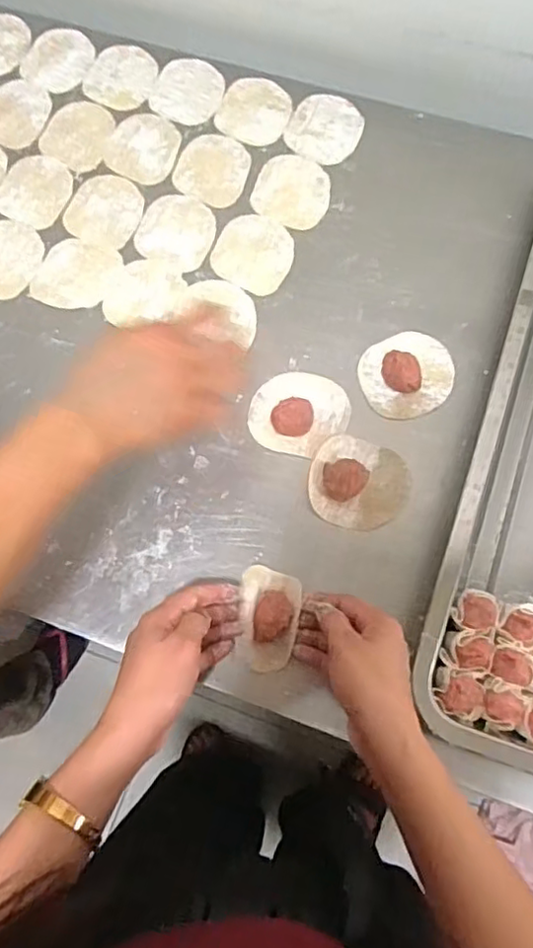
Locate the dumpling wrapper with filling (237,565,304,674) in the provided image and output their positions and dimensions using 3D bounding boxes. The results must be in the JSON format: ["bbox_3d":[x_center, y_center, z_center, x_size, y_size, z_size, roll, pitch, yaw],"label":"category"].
[{"bbox_3d":[0.002,0.109,0.474,0.044,0.031,0.076,9,72,3],"label":"dumpling wrapper with filling"}]

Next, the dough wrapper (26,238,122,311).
[{"bbox_3d":[-0.184,-0.192,0.604,0.075,0.004,0.077,-1,71,2],"label":"dough wrapper"}]

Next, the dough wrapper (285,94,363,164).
[{"bbox_3d":[0.061,-0.359,0.648,0.072,0.004,0.088,24,74,10],"label":"dough wrapper"}]

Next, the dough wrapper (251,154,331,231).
[{"bbox_3d":[0.026,-0.283,0.623,0.075,0.004,0.084,17,73,7],"label":"dough wrapper"}]

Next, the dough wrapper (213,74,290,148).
[{"bbox_3d":[-0.013,-0.382,0.660,0.073,0.006,0.082,20,73,8],"label":"dough wrapper"}]

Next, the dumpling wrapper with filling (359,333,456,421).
[{"bbox_3d":[0.125,-0.090,0.551,0.081,0.015,0.077,-1,71,2],"label":"dumpling wrapper with filling"}]

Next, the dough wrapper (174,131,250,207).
[{"bbox_3d":[-0.054,-0.311,0.636,0.073,0.004,0.087,17,73,7],"label":"dough wrapper"}]

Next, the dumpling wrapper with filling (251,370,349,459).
[{"bbox_3d":[0.029,-0.056,0.542,0.083,0.017,0.077,-1,71,2],"label":"dumpling wrapper with filling"}]

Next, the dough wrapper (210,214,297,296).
[{"bbox_3d":[-0.012,-0.213,0.603,0.075,0.004,0.082,-1,71,2],"label":"dough wrapper"}]

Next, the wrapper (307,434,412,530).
[{"bbox_3d":[0.078,0.006,0.518,0.082,0.023,0.073,13,72,6],"label":"wrapper"}]

